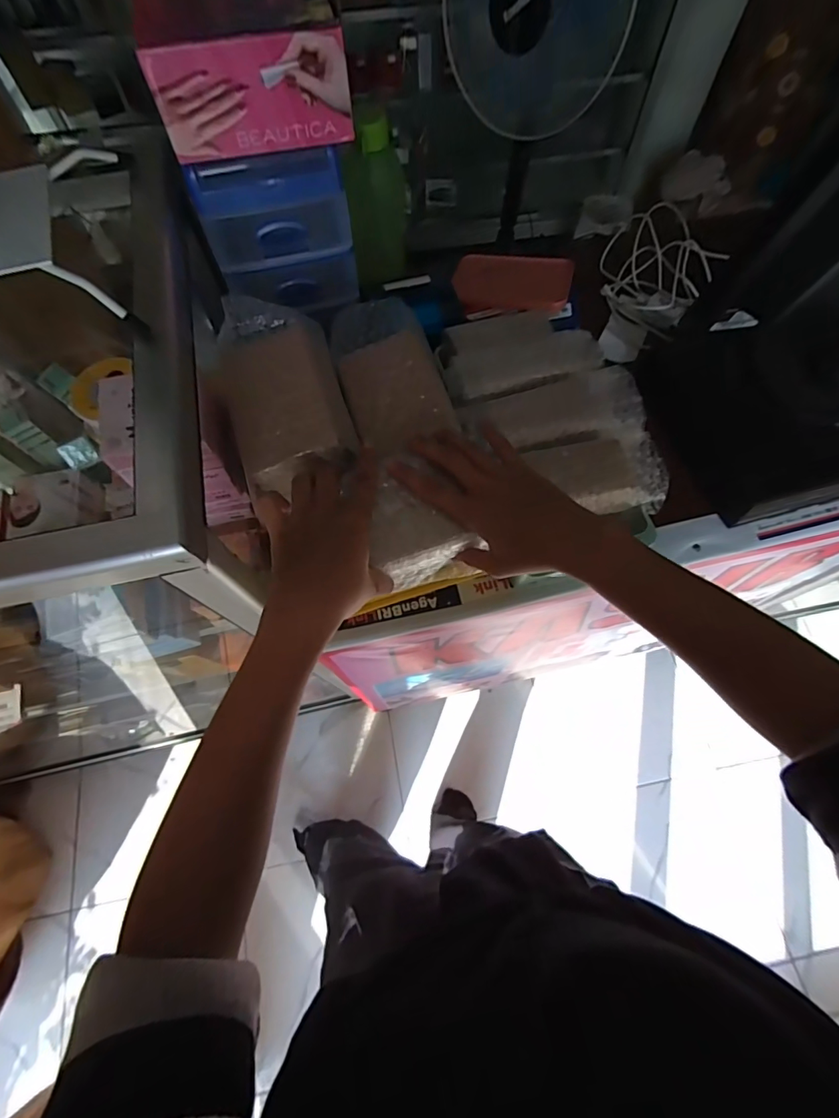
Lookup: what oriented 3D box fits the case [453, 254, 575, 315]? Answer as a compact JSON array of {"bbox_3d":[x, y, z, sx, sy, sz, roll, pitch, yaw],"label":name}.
[{"bbox_3d":[0.125,-0.351,0.618,0.136,0.039,0.088,3,67,1],"label":"case"}]

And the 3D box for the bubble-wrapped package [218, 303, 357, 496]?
[{"bbox_3d":[-0.118,-0.145,0.414,0.100,0.043,0.178,-15,68,-6],"label":"bubble-wrapped package"}]

